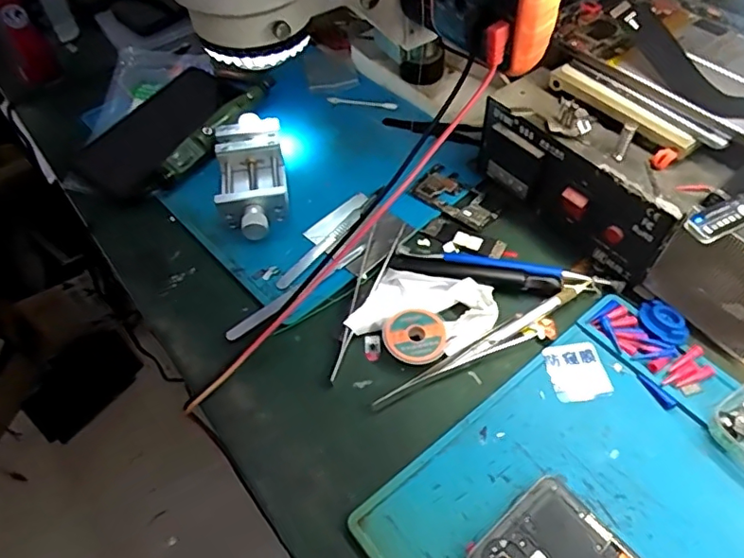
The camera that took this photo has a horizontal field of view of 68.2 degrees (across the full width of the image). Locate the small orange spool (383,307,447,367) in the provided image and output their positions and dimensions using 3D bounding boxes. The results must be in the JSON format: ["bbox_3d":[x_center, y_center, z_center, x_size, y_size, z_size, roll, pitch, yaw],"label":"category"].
[{"bbox_3d":[0.030,0.040,0.383,0.042,0.009,0.042,-2,53,2],"label":"small orange spool"}]

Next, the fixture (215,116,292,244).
[{"bbox_3d":[-0.104,-0.089,0.477,0.056,0.035,0.131,-10,53,-4],"label":"fixture"}]

